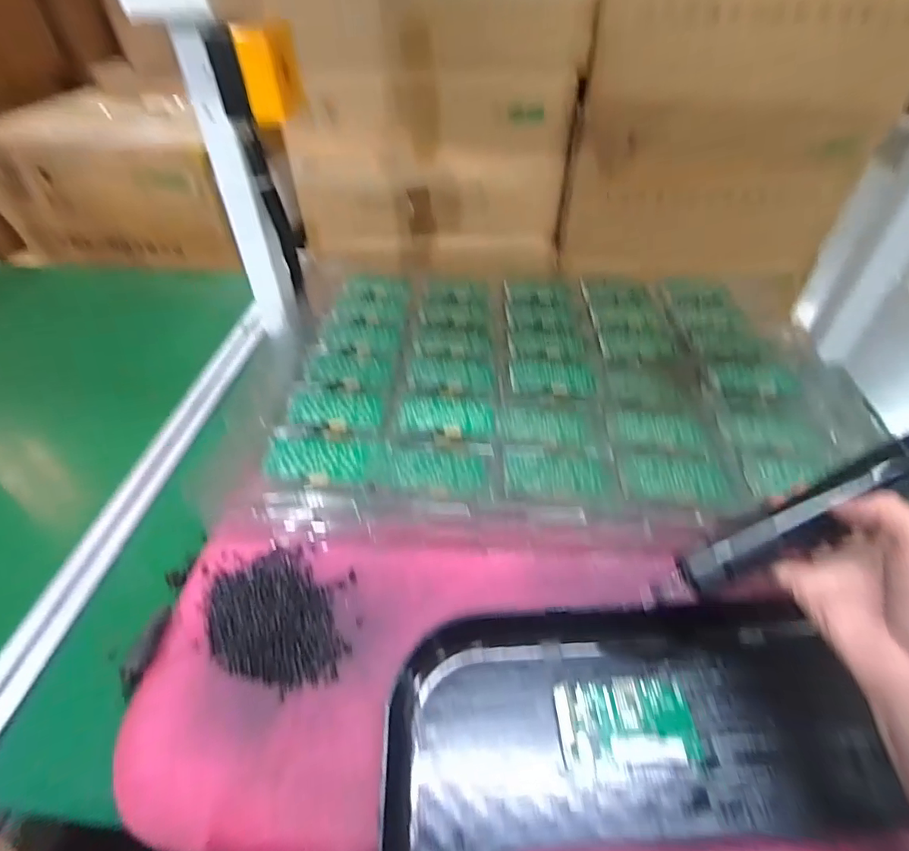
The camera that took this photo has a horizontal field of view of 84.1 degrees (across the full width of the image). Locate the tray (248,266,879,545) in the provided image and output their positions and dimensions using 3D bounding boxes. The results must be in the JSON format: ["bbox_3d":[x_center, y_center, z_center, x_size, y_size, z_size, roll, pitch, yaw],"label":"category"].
[{"bbox_3d":[0.117,-0.058,0.608,0.600,0.048,0.449,0,45,0],"label":"tray"}]

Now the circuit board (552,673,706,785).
[{"bbox_3d":[0.123,0.213,0.361,0.096,0.006,0.059,-4,45,-4],"label":"circuit board"}]

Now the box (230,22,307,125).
[{"bbox_3d":[-0.192,-0.374,0.531,0.032,0.080,0.080,4,46,5],"label":"box"}]

